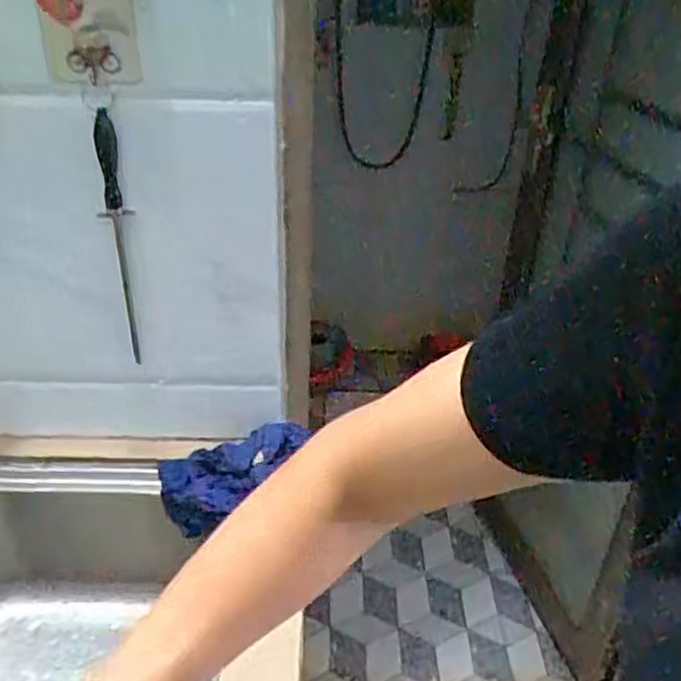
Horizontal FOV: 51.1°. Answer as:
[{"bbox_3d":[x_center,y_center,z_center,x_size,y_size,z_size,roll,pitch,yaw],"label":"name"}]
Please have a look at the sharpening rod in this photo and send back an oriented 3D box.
[{"bbox_3d":[-0.209,-0.090,0.681,0.023,0.251,0.038,-6,34,-11],"label":"sharpening rod"}]

